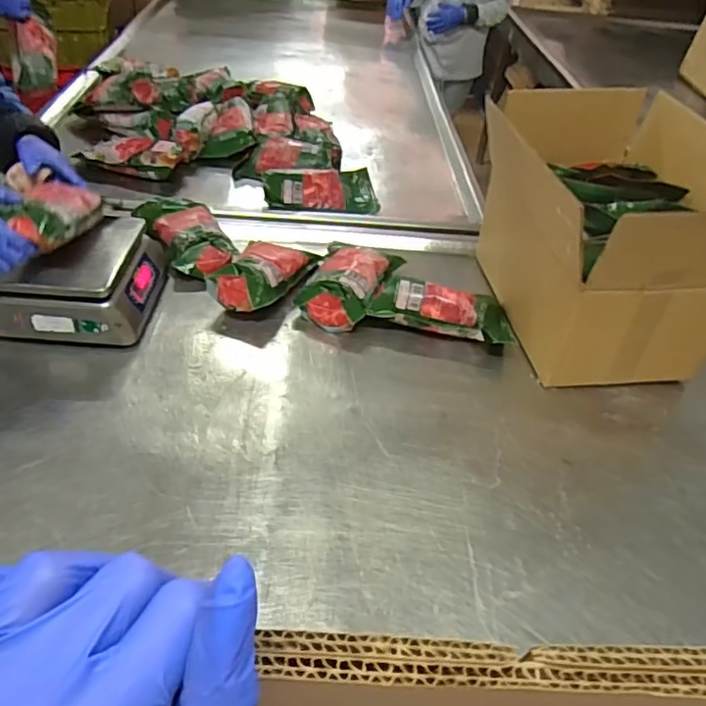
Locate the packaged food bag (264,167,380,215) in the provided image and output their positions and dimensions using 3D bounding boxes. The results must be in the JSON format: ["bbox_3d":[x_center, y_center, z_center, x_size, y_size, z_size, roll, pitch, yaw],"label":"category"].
[{"bbox_3d":[-0.077,-0.400,1.383,0.261,0.060,0.169,-2,43,-9],"label":"packaged food bag"}]

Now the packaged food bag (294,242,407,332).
[{"bbox_3d":[-0.009,-0.133,1.073,0.135,0.076,0.223,18,42,11],"label":"packaged food bag"}]

